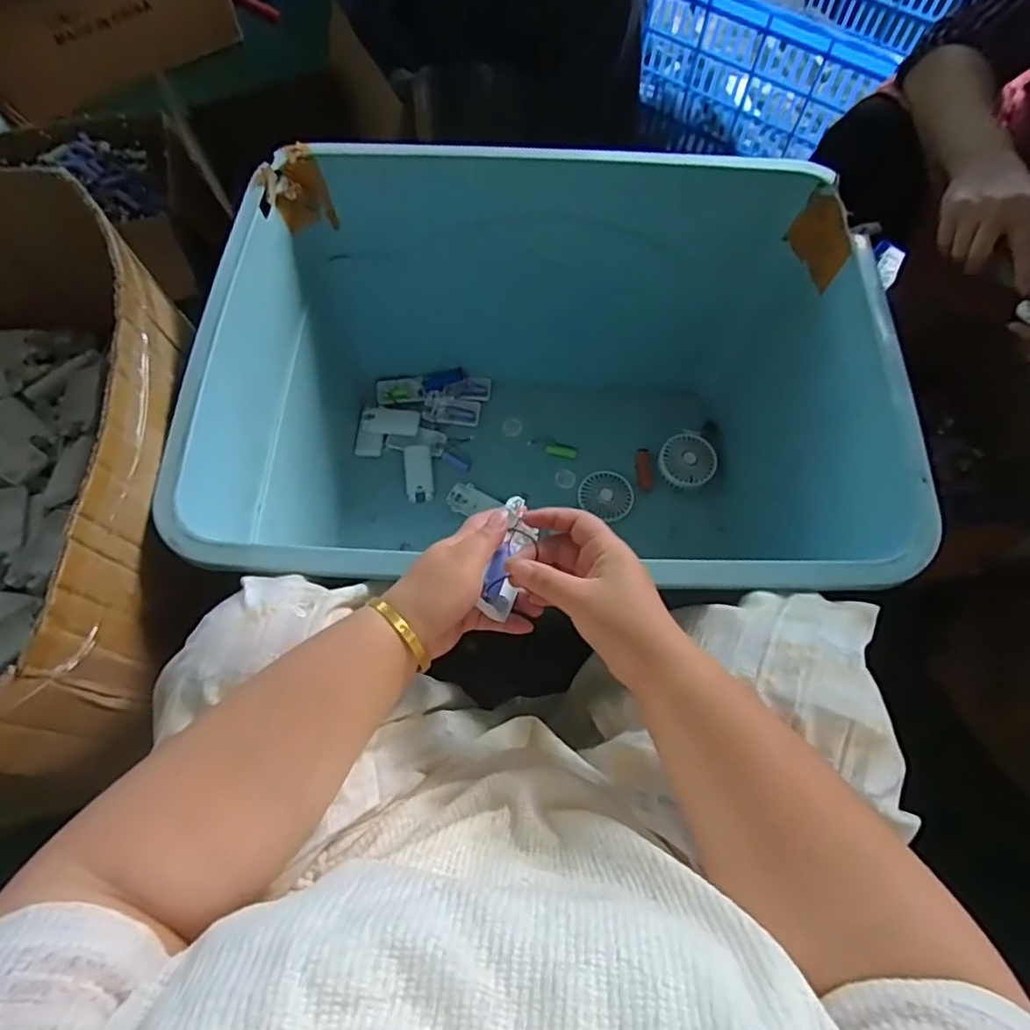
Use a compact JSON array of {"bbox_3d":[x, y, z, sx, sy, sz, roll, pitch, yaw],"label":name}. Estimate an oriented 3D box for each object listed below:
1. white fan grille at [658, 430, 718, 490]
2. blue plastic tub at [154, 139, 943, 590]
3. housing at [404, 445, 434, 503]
[{"bbox_3d":[0.273,-0.085,0.968,0.086,0.023,0.086,-1,83,7],"label":"white fan grille"},{"bbox_3d":[0.018,-0.128,0.806,0.696,0.415,0.568,1,66,-2],"label":"blue plastic tub"},{"bbox_3d":[-0.157,-0.068,0.996,0.044,0.012,0.098,-6,67,-5],"label":"housing"}]

